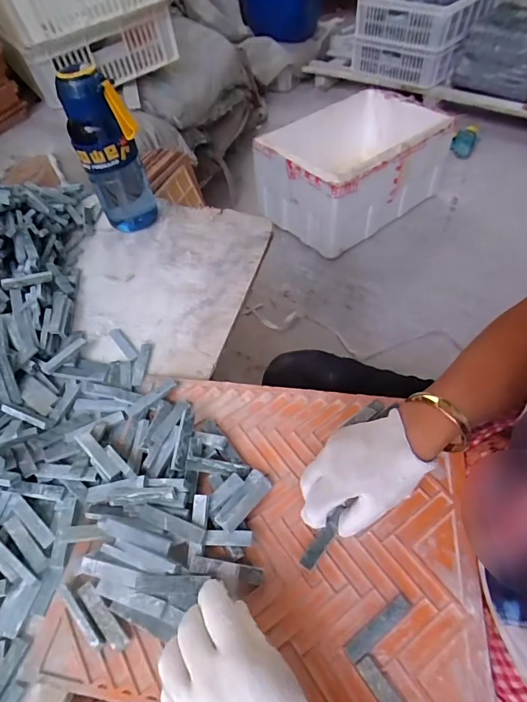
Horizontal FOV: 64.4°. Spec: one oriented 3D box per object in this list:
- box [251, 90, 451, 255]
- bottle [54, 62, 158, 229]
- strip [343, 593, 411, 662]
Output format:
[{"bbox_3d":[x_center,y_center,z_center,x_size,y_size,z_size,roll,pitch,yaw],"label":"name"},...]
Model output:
[{"bbox_3d":[0.281,-0.565,1.285,0.494,0.249,0.358,-30,58,-19],"label":"box"},{"bbox_3d":[-0.215,-0.274,0.596,0.082,0.220,0.062,-19,53,-11],"label":"bottle"},{"bbox_3d":[0.092,0.222,0.336,0.063,0.006,0.013,-32,56,-19],"label":"strip"}]

